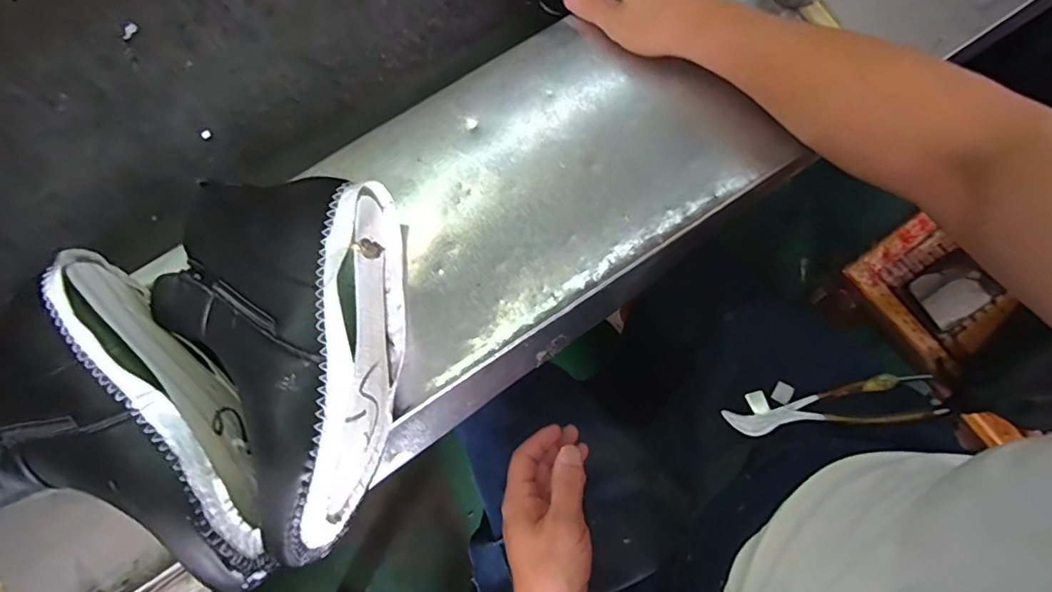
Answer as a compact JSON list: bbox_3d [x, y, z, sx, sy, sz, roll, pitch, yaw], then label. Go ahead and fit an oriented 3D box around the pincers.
[{"bbox_3d":[0.306,0.116,0.522,0.191,0.022,0.044,-14,79,12],"label":"pincers"}]

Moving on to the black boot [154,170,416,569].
[{"bbox_3d":[-0.183,0.040,0.367,0.170,0.094,0.257,4,79,2],"label":"black boot"}]

